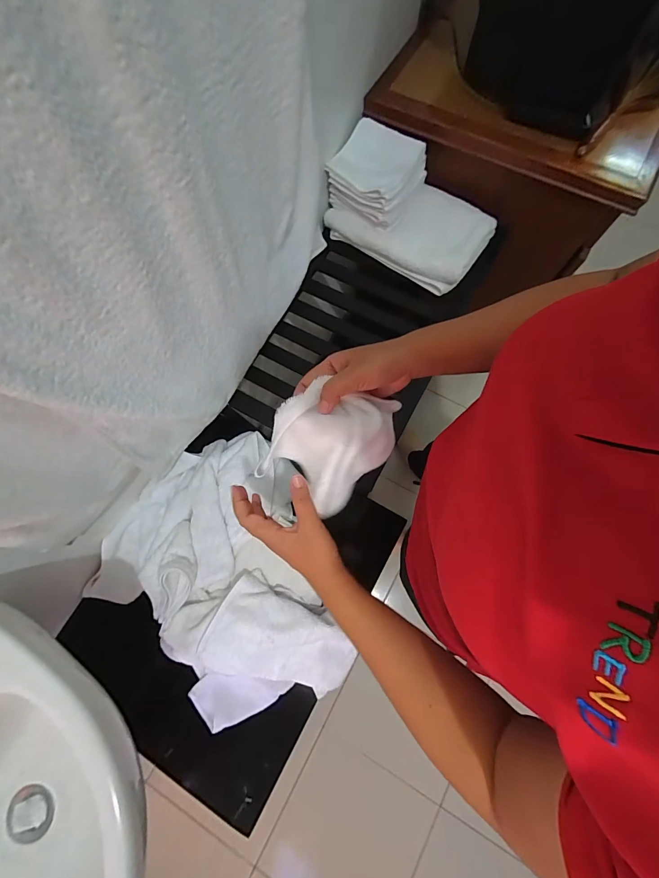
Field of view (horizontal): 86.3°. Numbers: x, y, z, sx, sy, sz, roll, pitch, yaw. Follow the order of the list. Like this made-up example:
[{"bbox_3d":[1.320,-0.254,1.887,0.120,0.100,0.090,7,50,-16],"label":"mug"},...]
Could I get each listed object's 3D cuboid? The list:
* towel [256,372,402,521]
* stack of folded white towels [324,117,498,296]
[{"bbox_3d":[0.000,0.004,0.390,0.112,0.084,0.134,36,78,10],"label":"towel"},{"bbox_3d":[0.179,-0.510,0.776,0.353,0.143,0.197,34,78,10],"label":"stack of folded white towels"}]

